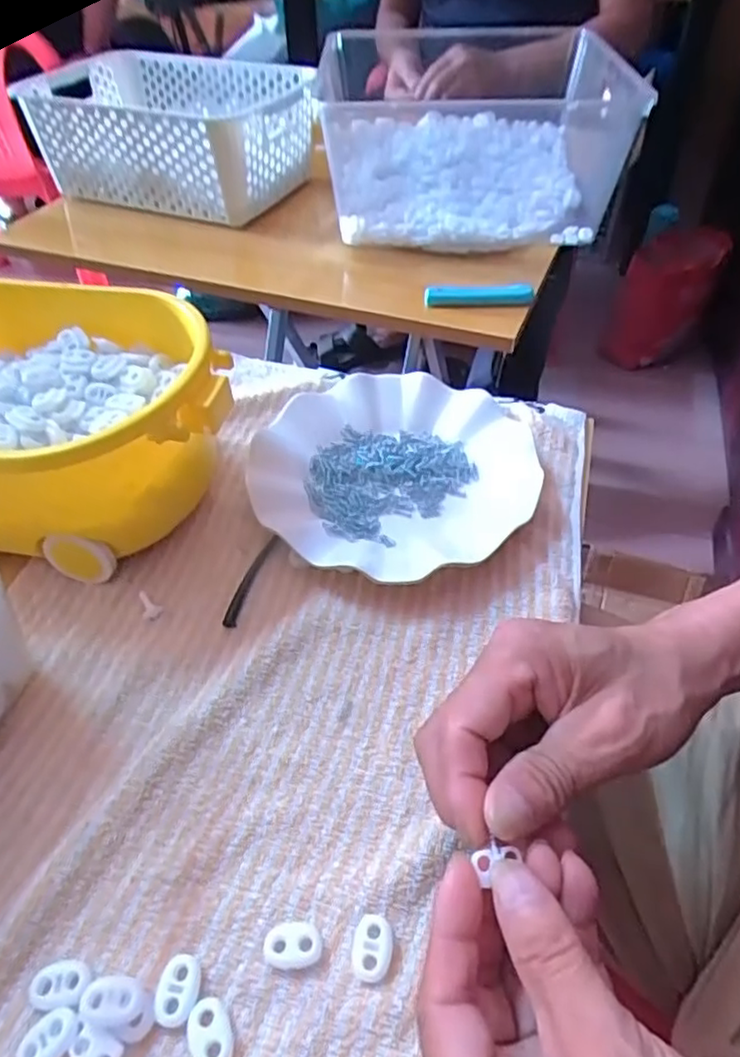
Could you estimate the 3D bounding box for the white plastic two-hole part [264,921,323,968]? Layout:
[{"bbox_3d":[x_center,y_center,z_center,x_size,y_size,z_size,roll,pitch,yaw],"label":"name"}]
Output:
[{"bbox_3d":[-0.030,0.164,0.258,0.022,0.006,0.015,-2,47,0],"label":"white plastic two-hole part"}]

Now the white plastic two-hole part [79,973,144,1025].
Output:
[{"bbox_3d":[-0.096,0.175,0.243,0.022,0.009,0.014,-2,47,-1],"label":"white plastic two-hole part"}]

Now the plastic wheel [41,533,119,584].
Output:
[{"bbox_3d":[-0.168,0.016,0.375,0.042,0.041,0.007,4,47,5],"label":"plastic wheel"}]

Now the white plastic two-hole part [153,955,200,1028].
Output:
[{"bbox_3d":[-0.073,0.175,0.249,0.016,0.006,0.022,1,47,2],"label":"white plastic two-hole part"}]

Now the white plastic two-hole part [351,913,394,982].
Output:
[{"bbox_3d":[0.001,0.164,0.257,0.016,0.005,0.022,7,47,9],"label":"white plastic two-hole part"}]

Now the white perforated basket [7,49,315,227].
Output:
[{"bbox_3d":[-0.212,-0.448,0.767,0.272,0.127,0.207,16,49,18],"label":"white perforated basket"}]

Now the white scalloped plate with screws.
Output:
[{"bbox_3d":[0.013,-0.043,0.436,0.183,0.027,0.167,-1,47,1],"label":"white scalloped plate with screws"}]

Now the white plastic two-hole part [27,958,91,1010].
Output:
[{"bbox_3d":[-0.118,0.174,0.250,0.023,0.005,0.015,-2,47,-1],"label":"white plastic two-hole part"}]

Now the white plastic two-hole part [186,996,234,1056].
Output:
[{"bbox_3d":[-0.058,0.185,0.240,0.015,0.006,0.023,-22,50,-18],"label":"white plastic two-hole part"}]

